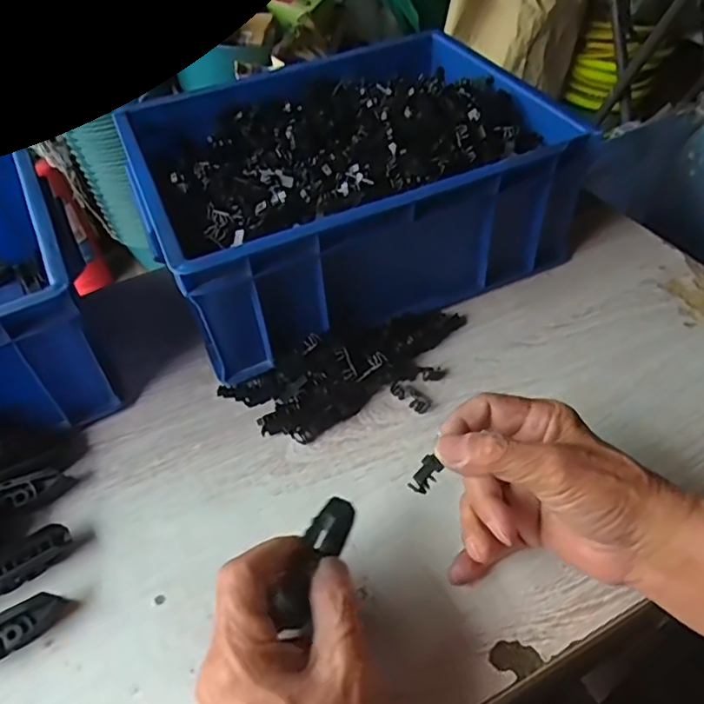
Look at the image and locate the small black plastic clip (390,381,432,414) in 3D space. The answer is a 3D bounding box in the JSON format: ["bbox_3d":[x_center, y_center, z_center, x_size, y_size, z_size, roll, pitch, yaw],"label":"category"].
[{"bbox_3d":[0.045,0.032,0.452,0.017,0.004,0.033,-36,53,-25],"label":"small black plastic clip"}]

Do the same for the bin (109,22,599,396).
[{"bbox_3d":[-0.006,-0.135,0.535,0.330,0.138,0.252,-23,49,-16],"label":"bin"}]

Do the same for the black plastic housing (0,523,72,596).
[{"bbox_3d":[-0.210,0.134,0.375,0.069,0.013,0.021,-31,52,-22],"label":"black plastic housing"}]

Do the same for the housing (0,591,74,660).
[{"bbox_3d":[-0.201,0.163,0.344,0.070,0.024,0.016,-28,50,-19],"label":"housing"}]

